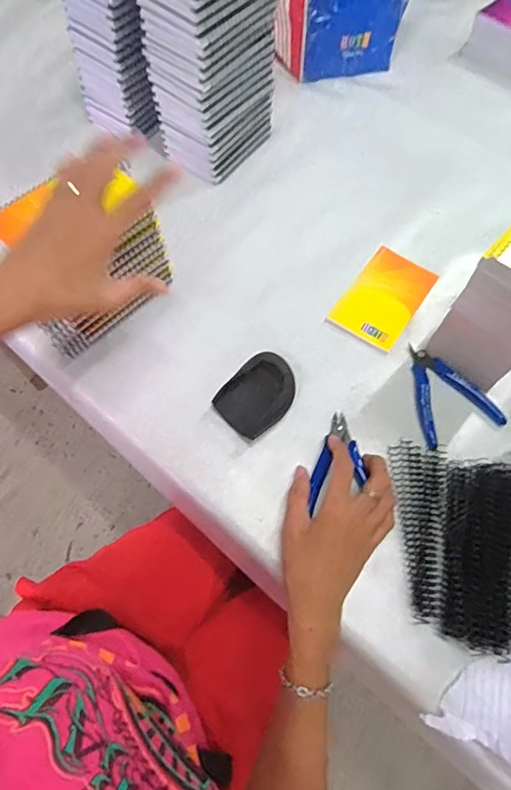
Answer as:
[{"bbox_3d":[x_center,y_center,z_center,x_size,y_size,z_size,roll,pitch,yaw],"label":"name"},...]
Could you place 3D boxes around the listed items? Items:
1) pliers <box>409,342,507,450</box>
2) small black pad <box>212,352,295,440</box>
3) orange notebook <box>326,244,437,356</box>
[{"bbox_3d":[0.205,-0.006,0.513,0.090,0.010,0.112,-17,68,-9],"label":"pliers"},{"bbox_3d":[0.003,-0.002,0.493,0.063,0.025,0.085,38,71,13],"label":"small black pad"},{"bbox_3d":[0.154,-0.117,0.564,0.083,0.006,0.132,34,70,12],"label":"orange notebook"}]

